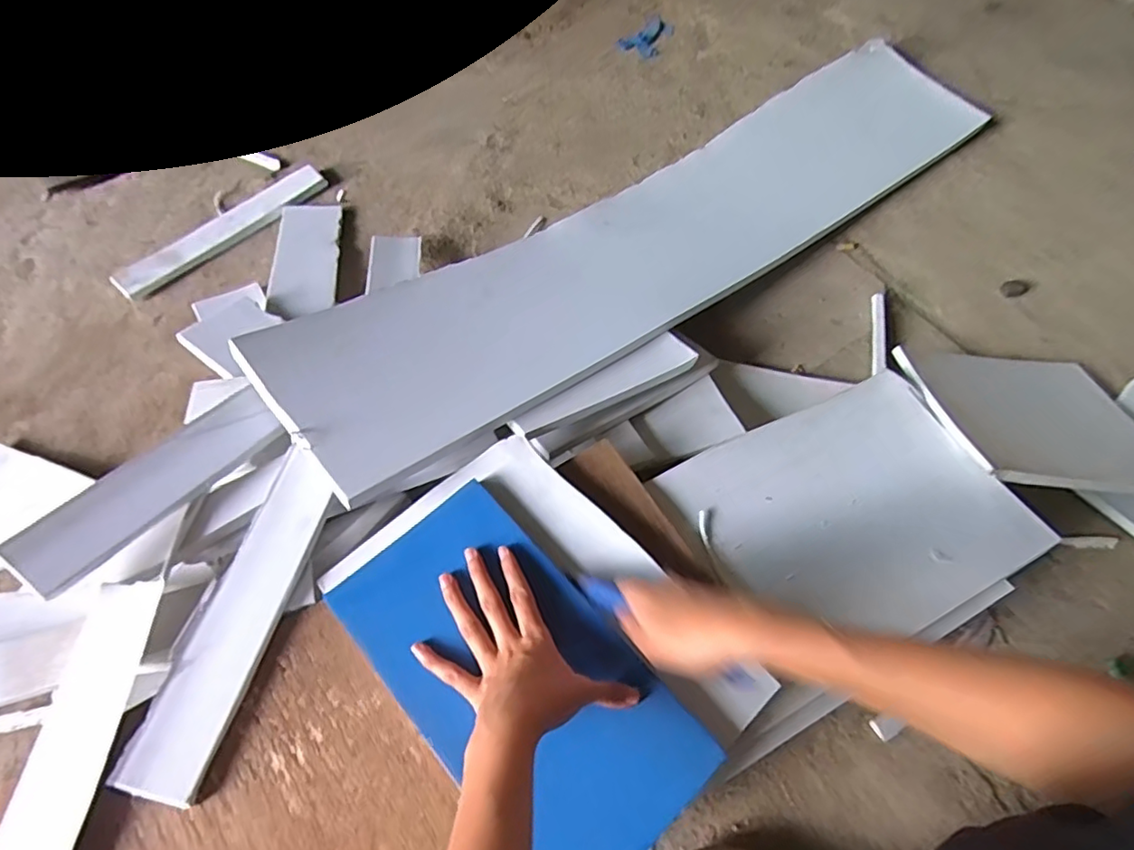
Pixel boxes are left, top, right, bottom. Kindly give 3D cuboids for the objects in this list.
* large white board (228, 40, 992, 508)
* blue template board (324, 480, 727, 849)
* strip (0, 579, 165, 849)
[{"bbox_3d":[0.149,-0.259,0.742,1.045,0.057,0.222,-33,65,-22],"label":"large white board"},{"bbox_3d":[-0.037,0.183,0.440,0.151,0.011,0.284,-38,69,-19],"label":"blue template board"},{"bbox_3d":[-0.350,0.254,0.402,0.057,0.009,0.285,4,64,1],"label":"strip"}]

